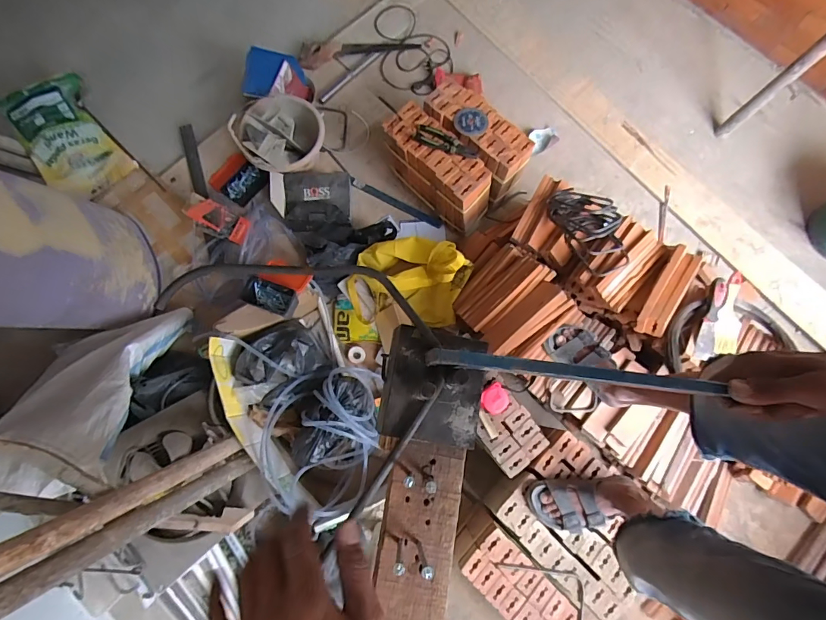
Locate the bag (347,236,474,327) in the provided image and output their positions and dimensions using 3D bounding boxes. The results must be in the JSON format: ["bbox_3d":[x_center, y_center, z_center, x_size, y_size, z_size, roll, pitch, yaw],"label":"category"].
[{"bbox_3d":[-0.018,-0.082,1.219,0.344,0.170,0.241,6,77,0],"label":"bag"}]

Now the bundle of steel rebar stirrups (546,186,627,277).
[{"bbox_3d":[0.467,-0.221,1.100,0.162,0.078,0.270,-24,79,-7],"label":"bundle of steel rebar stirrups"}]

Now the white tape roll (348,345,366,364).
[{"bbox_3d":[-0.174,0.138,1.304,0.053,0.015,0.051,0,77,-2],"label":"white tape roll"}]

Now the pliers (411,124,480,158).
[{"bbox_3d":[0.098,-0.489,1.228,0.193,0.020,0.063,21,77,3],"label":"pliers"}]

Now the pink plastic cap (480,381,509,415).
[{"bbox_3d":[0.202,0.220,1.040,0.070,0.031,0.066,0,77,-2],"label":"pink plastic cap"}]

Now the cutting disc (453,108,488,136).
[{"bbox_3d":[0.170,-0.552,1.246,0.098,0.008,0.087,8,84,2],"label":"cutting disc"}]

